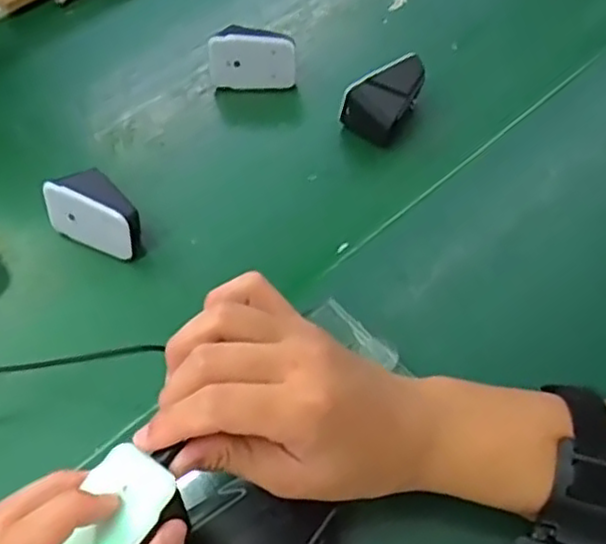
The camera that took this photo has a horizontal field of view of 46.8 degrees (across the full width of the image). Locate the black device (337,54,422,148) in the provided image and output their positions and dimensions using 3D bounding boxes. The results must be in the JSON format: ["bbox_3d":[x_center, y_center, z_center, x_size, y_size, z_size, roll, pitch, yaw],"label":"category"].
[{"bbox_3d":[0.063,-0.130,0.530,0.046,0.047,0.065,30,63,18],"label":"black device"}]

